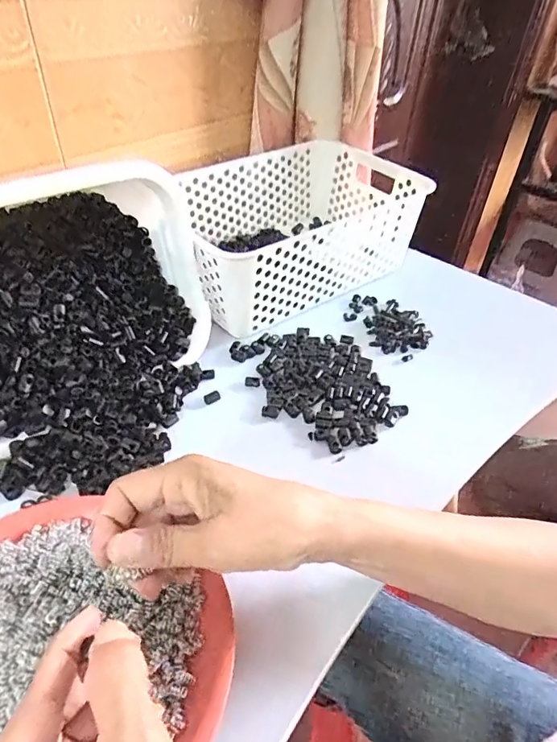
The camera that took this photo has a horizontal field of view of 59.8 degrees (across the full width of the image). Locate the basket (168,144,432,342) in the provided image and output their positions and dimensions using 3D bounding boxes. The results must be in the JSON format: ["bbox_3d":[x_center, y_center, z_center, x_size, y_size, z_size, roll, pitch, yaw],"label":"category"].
[{"bbox_3d":[0.010,-0.176,0.603,0.300,0.119,0.197,-26,50,-29],"label":"basket"}]

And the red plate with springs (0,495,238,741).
[{"bbox_3d":[-0.130,0.164,0.267,0.188,0.031,0.175,2,42,-2],"label":"red plate with springs"}]

